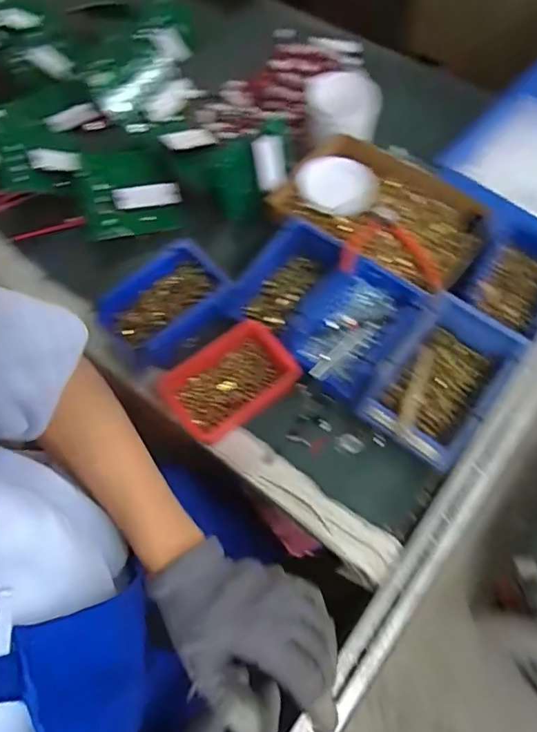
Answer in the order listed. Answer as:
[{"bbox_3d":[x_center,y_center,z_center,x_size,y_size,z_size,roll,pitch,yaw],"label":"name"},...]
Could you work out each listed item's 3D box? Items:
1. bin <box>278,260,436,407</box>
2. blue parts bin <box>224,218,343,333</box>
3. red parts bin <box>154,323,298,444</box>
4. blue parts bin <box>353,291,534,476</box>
[{"bbox_3d":[0.102,-0.045,0.636,0.136,0.072,0.169,39,73,18],"label":"bin"},{"bbox_3d":[0.026,-0.116,0.657,0.082,0.062,0.158,37,73,17],"label":"blue parts bin"},{"bbox_3d":[-0.049,0.020,0.625,0.156,0.050,0.102,-33,68,-11],"label":"red parts bin"},{"bbox_3d":[0.208,0.017,0.599,0.130,0.068,0.187,37,73,17],"label":"blue parts bin"}]

